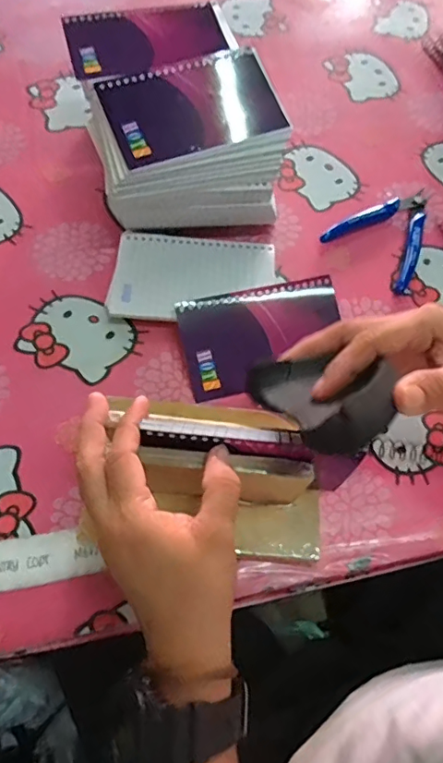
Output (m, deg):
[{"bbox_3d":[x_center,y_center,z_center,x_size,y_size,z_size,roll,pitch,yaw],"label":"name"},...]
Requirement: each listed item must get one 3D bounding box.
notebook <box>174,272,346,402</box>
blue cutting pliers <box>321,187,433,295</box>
[{"bbox_3d":[0.034,-0.037,0.411,0.128,0.007,0.077,-12,83,-8],"label":"notebook"},{"bbox_3d":[0.159,-0.142,0.475,0.086,0.014,0.112,36,67,13],"label":"blue cutting pliers"}]

